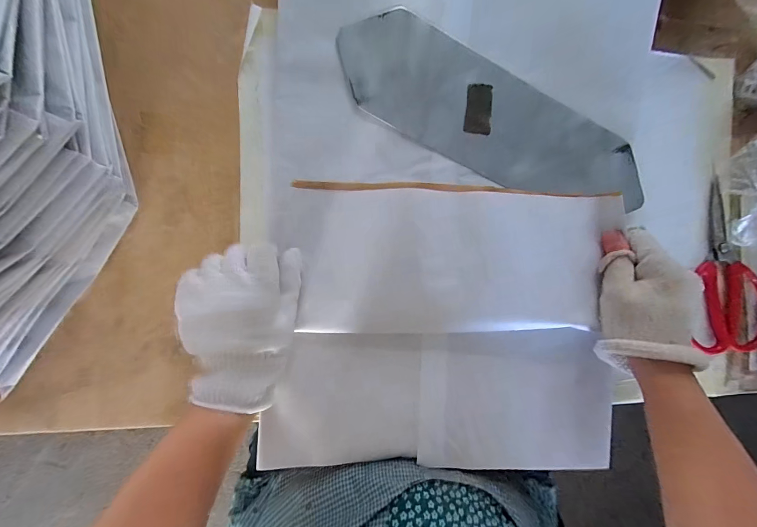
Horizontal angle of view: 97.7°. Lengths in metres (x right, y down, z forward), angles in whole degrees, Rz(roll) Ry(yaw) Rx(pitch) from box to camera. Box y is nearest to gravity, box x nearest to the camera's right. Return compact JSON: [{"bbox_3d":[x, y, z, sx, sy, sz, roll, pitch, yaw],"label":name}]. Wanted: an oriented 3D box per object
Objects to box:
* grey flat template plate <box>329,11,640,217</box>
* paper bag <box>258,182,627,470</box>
[{"bbox_3d":[0.113,-0.132,0.318,0.310,0.007,0.093,27,97,-6],"label":"grey flat template plate"},{"bbox_3d":[0.069,0.065,0.320,0.314,0.020,0.266,4,93,-3],"label":"paper bag"}]

